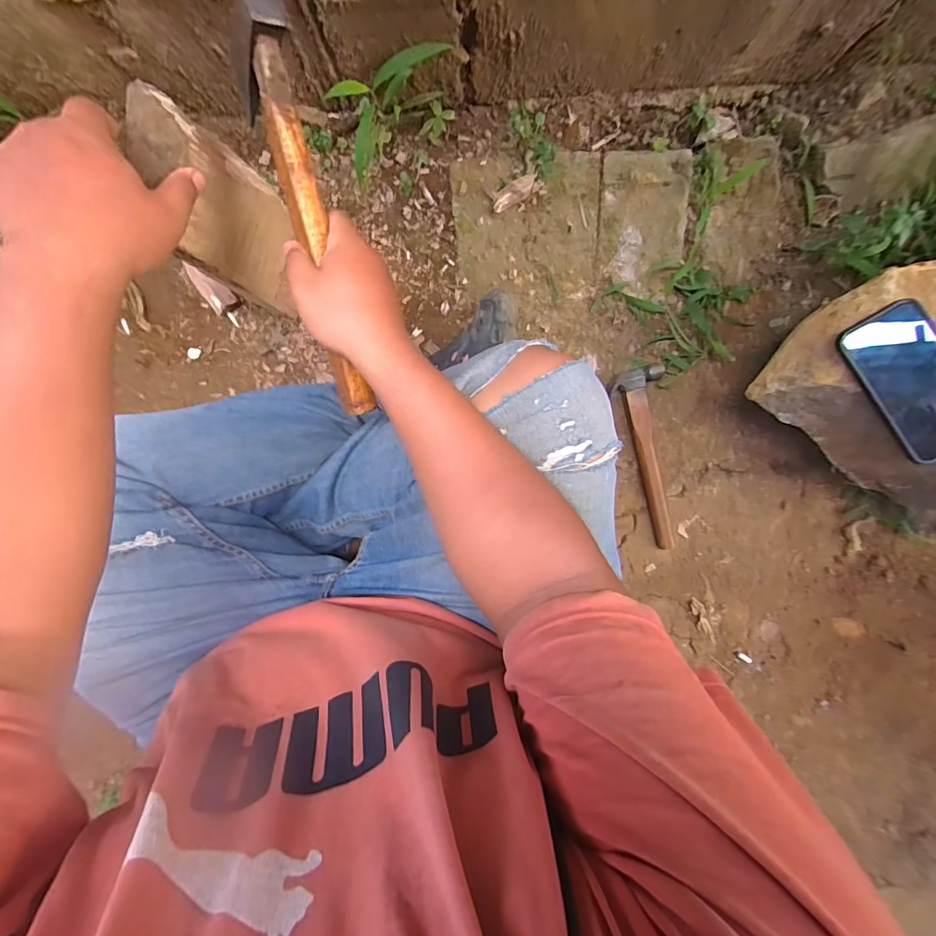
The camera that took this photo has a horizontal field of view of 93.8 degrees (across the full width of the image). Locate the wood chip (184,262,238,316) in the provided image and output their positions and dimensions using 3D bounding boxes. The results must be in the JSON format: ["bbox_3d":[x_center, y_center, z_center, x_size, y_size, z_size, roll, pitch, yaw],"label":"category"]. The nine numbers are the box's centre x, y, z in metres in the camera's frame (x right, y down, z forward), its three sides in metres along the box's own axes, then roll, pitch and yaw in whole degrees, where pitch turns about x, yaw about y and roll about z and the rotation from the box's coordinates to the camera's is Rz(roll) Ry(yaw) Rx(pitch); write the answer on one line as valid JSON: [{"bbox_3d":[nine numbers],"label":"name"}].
[{"bbox_3d":[-0.383,-0.266,0.642,0.087,0.015,0.039,40,96,-6],"label":"wood chip"}]

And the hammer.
[{"bbox_3d":[0.285,-0.009,0.662,0.071,0.034,0.282,-16,99,2],"label":"hammer"}]

